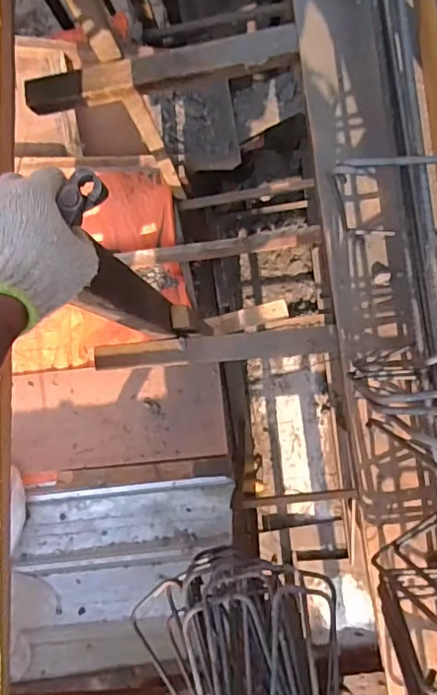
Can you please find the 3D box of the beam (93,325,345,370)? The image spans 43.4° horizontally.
[{"bbox_3d":[-0.004,0.001,1.016,0.442,0.035,0.050,-5,89,6],"label":"beam"}]

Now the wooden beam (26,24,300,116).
[{"bbox_3d":[-0.112,-0.520,1.037,0.505,0.074,0.065,-8,88,5],"label":"wooden beam"}]

